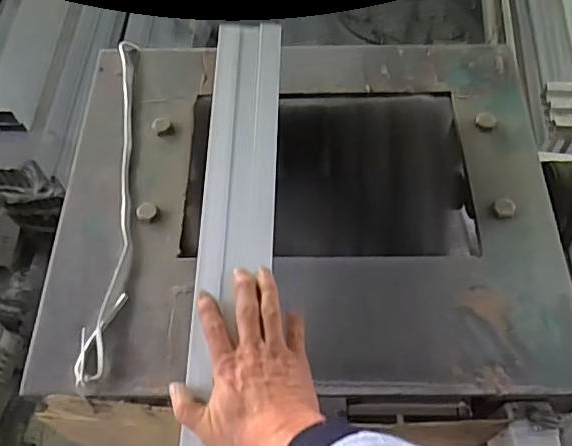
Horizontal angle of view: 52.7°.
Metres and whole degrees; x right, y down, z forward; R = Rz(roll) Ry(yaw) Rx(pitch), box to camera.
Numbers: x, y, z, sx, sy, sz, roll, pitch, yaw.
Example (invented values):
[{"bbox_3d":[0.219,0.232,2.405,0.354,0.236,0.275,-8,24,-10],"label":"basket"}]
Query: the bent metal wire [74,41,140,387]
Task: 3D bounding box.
[{"bbox_3d":[-0.215,-0.054,0.745,0.042,0.015,0.520,-3,61,0],"label":"bent metal wire"}]

